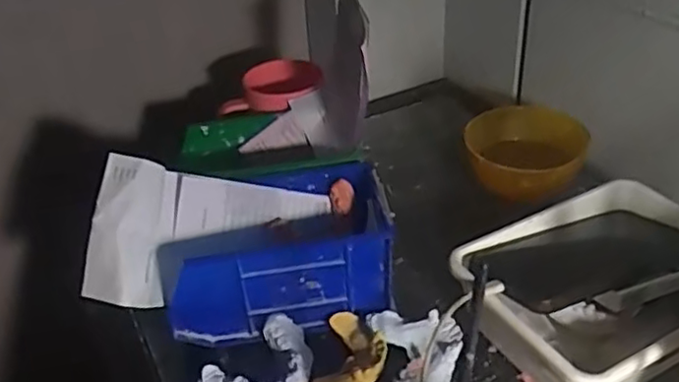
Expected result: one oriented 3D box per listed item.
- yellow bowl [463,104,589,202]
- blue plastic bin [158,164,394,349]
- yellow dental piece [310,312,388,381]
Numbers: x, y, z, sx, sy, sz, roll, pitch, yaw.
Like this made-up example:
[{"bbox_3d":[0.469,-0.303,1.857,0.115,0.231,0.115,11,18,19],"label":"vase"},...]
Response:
[{"bbox_3d":[0.171,-0.027,0.609,0.101,0.068,0.106,-3,35,2],"label":"yellow bowl"},{"bbox_3d":[-0.048,0.050,0.515,0.170,0.089,0.111,-6,35,-1],"label":"blue plastic bin"},{"bbox_3d":[0.010,0.115,0.460,0.049,0.026,0.070,6,37,15],"label":"yellow dental piece"}]

